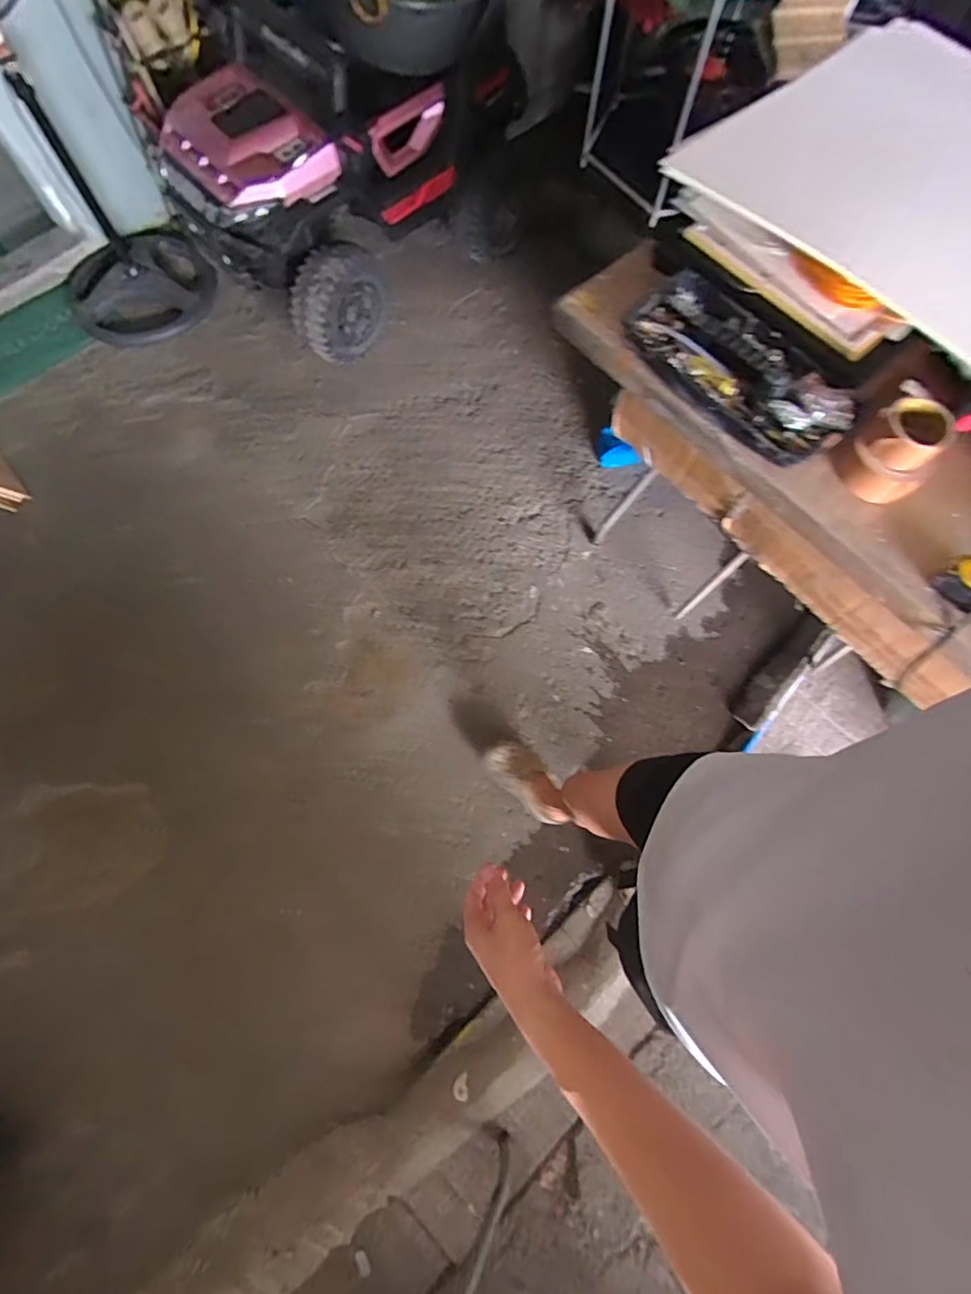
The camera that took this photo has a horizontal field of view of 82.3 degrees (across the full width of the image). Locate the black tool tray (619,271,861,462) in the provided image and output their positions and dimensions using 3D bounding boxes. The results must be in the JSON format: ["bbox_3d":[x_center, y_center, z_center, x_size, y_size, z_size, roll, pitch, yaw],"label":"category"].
[{"bbox_3d":[0.375,-0.427,0.828,0.173,0.052,0.351,-40,75,-12],"label":"black tool tray"}]

